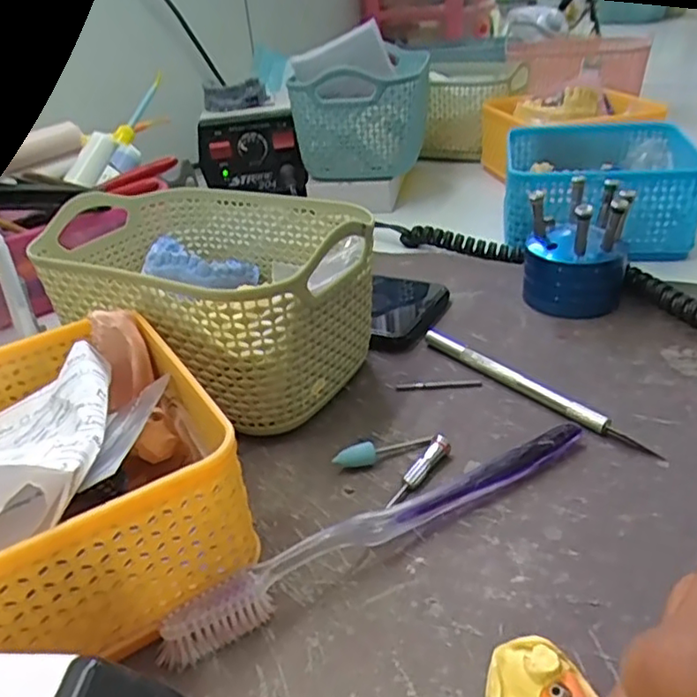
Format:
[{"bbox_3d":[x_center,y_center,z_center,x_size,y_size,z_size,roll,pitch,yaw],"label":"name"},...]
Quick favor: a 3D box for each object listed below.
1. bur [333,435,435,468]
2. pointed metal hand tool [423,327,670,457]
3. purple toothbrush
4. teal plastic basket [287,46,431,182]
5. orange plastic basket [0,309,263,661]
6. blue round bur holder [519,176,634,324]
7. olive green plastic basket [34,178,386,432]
[{"bbox_3d":[0.017,0.045,0.284,0.048,0.010,0.007,-17,33,-18],"label":"bur"},{"bbox_3d":[0.088,0.017,0.315,0.007,0.008,0.134,-27,37,-31],"label":"pointed metal hand tool"},{"bbox_3d":[0.018,0.067,0.241,0.182,0.016,0.012,-20,34,-23],"label":"purple toothbrush"},{"bbox_3d":[0.013,-0.217,0.587,0.112,0.088,0.134,2,32,12],"label":"teal plastic basket"},{"bbox_3d":[-0.118,0.048,0.234,0.136,0.065,0.135,-23,35,-26],"label":"orange plastic basket"},{"bbox_3d":[0.142,-0.064,0.391,0.060,0.071,0.064,-1,33,0],"label":"blue round bur holder"},{"bbox_3d":[-0.074,-0.030,0.340,0.173,0.077,0.114,13,36,28],"label":"olive green plastic basket"}]

